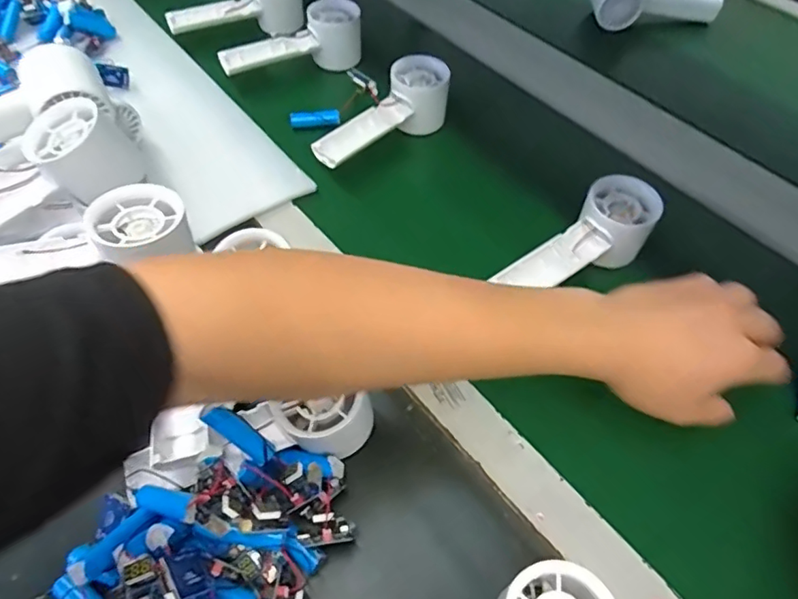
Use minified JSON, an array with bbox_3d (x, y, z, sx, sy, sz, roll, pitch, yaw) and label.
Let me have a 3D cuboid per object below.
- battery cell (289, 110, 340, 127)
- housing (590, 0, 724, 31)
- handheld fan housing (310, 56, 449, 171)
[{"bbox_3d":[-0.086,-0.188,0.561,0.051,0.012,0.016,-1,55,-1],"label":"battery cell"},{"bbox_3d":[0.319,-0.373,0.682,0.163,0.064,0.047,1,55,0],"label":"housing"},{"bbox_3d":[-0.018,-0.181,0.532,0.156,0.051,0.052,-34,62,-21],"label":"handheld fan housing"}]

